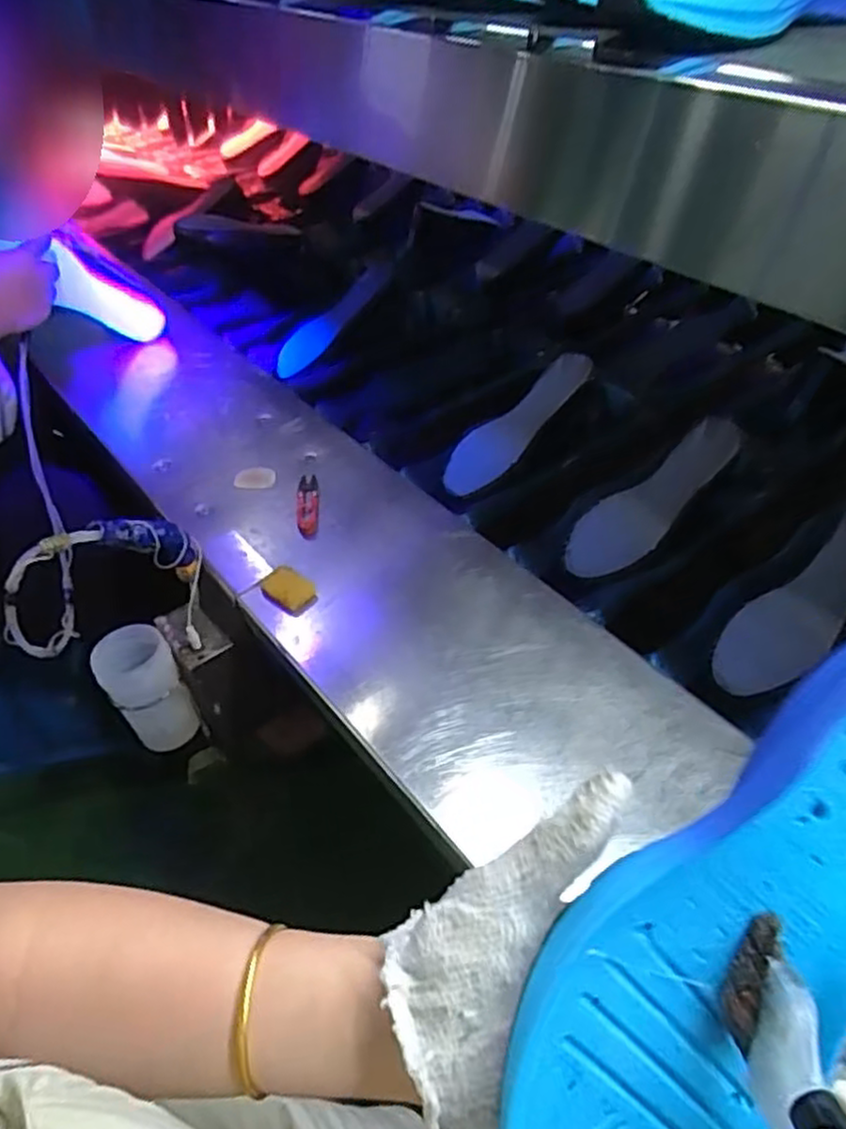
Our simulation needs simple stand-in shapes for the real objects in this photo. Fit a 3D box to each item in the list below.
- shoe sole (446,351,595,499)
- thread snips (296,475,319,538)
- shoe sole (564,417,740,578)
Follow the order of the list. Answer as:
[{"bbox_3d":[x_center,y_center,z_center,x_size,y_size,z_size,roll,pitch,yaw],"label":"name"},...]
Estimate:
[{"bbox_3d":[0.116,-0.172,0.880,0.229,0.014,0.071,-44,56,-6],"label":"shoe sole"},{"bbox_3d":[-0.127,-0.064,0.793,0.023,0.012,0.098,-3,44,-6],"label":"thread snips"},{"bbox_3d":[0.250,-0.071,0.766,0.231,0.024,0.070,-41,54,-5],"label":"shoe sole"}]

